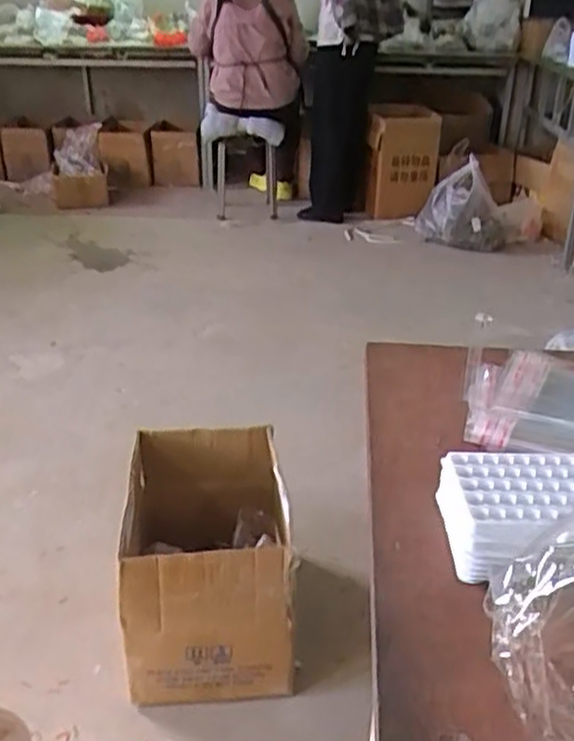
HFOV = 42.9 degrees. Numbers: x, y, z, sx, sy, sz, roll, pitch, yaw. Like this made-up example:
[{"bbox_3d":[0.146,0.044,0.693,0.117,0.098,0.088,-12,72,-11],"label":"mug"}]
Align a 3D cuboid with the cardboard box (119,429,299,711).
[{"bbox_3d":[-0.144,0.330,1.339,0.275,0.291,0.432,-3,28,-7],"label":"cardboard box"}]

